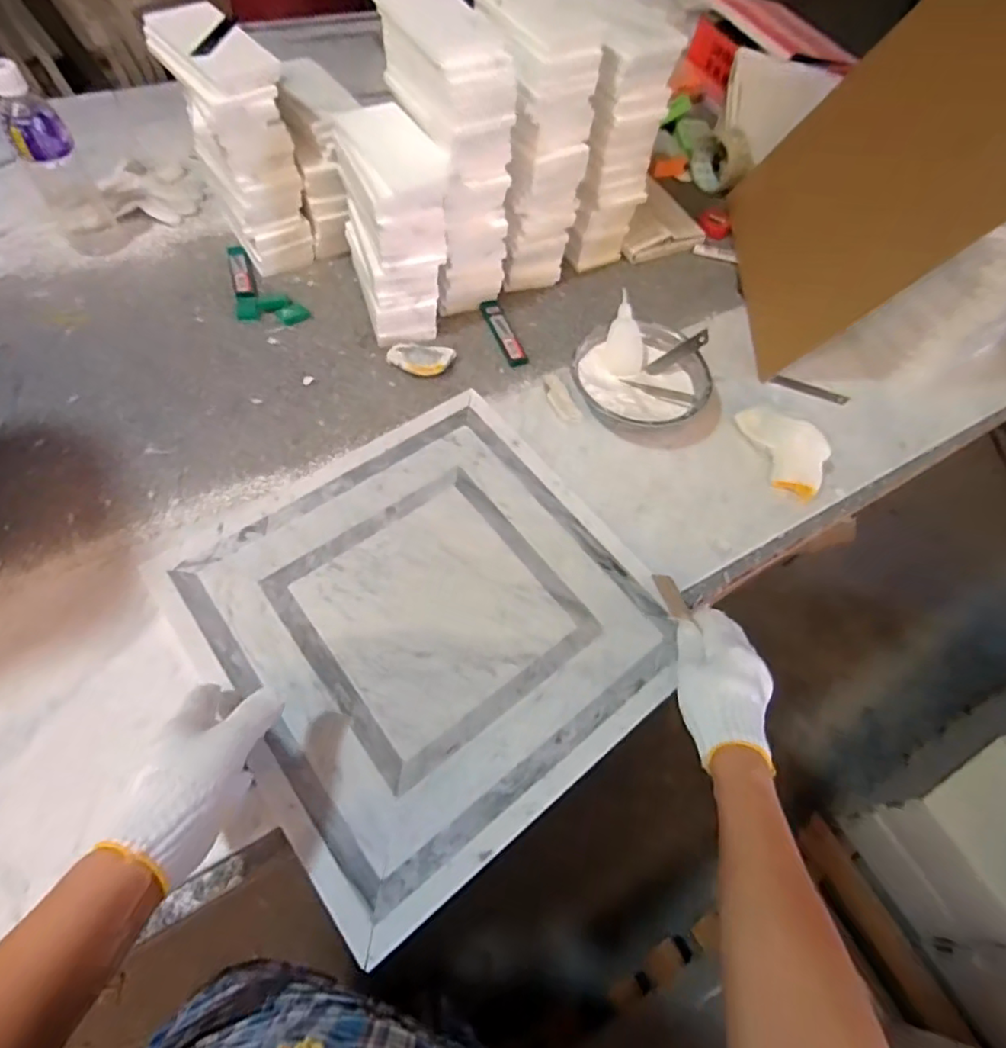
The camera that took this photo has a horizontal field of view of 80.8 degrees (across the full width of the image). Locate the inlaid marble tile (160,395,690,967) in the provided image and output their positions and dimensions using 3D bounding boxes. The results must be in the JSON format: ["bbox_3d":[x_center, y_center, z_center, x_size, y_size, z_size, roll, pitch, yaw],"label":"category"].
[{"bbox_3d":[-0.067,0.082,0.566,0.391,0.025,0.387,-34,69,-20],"label":"inlaid marble tile"}]

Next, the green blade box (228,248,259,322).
[{"bbox_3d":[-0.342,-0.321,0.775,0.026,0.009,0.146,-13,63,-12],"label":"green blade box"}]

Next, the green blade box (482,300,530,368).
[{"bbox_3d":[0.000,-0.252,0.773,0.028,0.008,0.114,-18,64,-14],"label":"green blade box"}]

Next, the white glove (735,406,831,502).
[{"bbox_3d":[0.332,-0.090,0.690,0.064,0.030,0.127,-13,63,-12],"label":"white glove"}]

